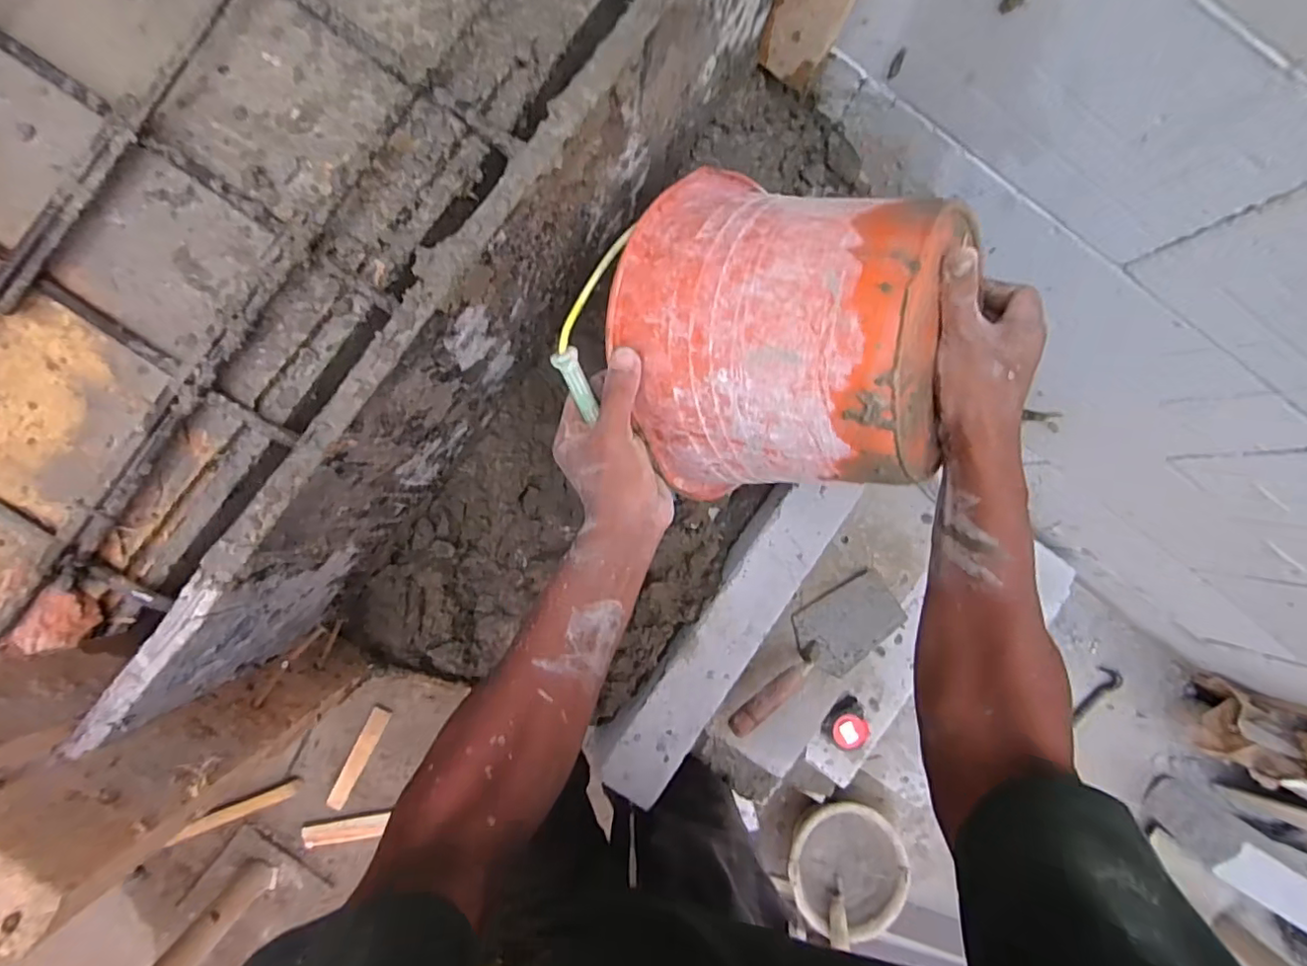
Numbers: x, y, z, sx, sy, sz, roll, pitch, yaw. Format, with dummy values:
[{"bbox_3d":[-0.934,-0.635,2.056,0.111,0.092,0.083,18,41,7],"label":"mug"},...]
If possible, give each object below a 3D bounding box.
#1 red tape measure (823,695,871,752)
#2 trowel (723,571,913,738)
[{"bbox_3d":[0.358,0.447,1.072,0.080,0.034,0.077,-32,90,-3],"label":"red tape measure"},{"bbox_3d":[0.222,0.242,0.809,0.286,0.073,0.103,-36,91,-3],"label":"trowel"}]

